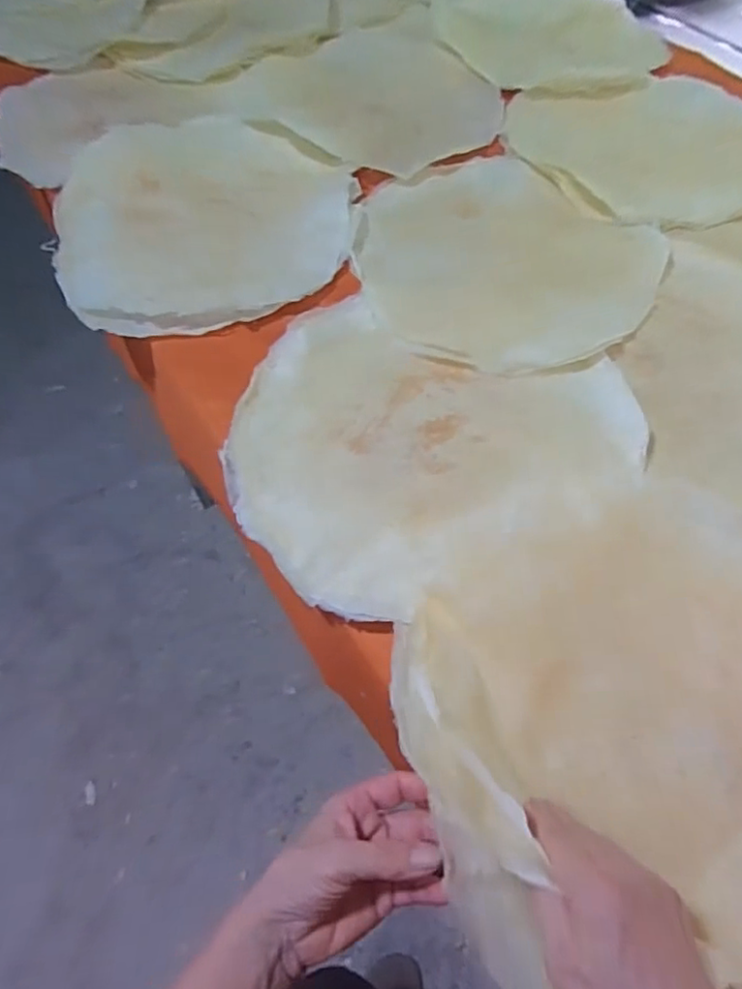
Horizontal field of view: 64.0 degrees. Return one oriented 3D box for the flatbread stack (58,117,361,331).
[{"bbox_3d":[-0.201,-0.340,0.706,0.337,0.021,0.368,-18,61,-10],"label":"flatbread stack"}]

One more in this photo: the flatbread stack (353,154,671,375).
[{"bbox_3d":[0.139,-0.271,0.671,0.317,0.012,0.341,-38,66,-20],"label":"flatbread stack"}]

